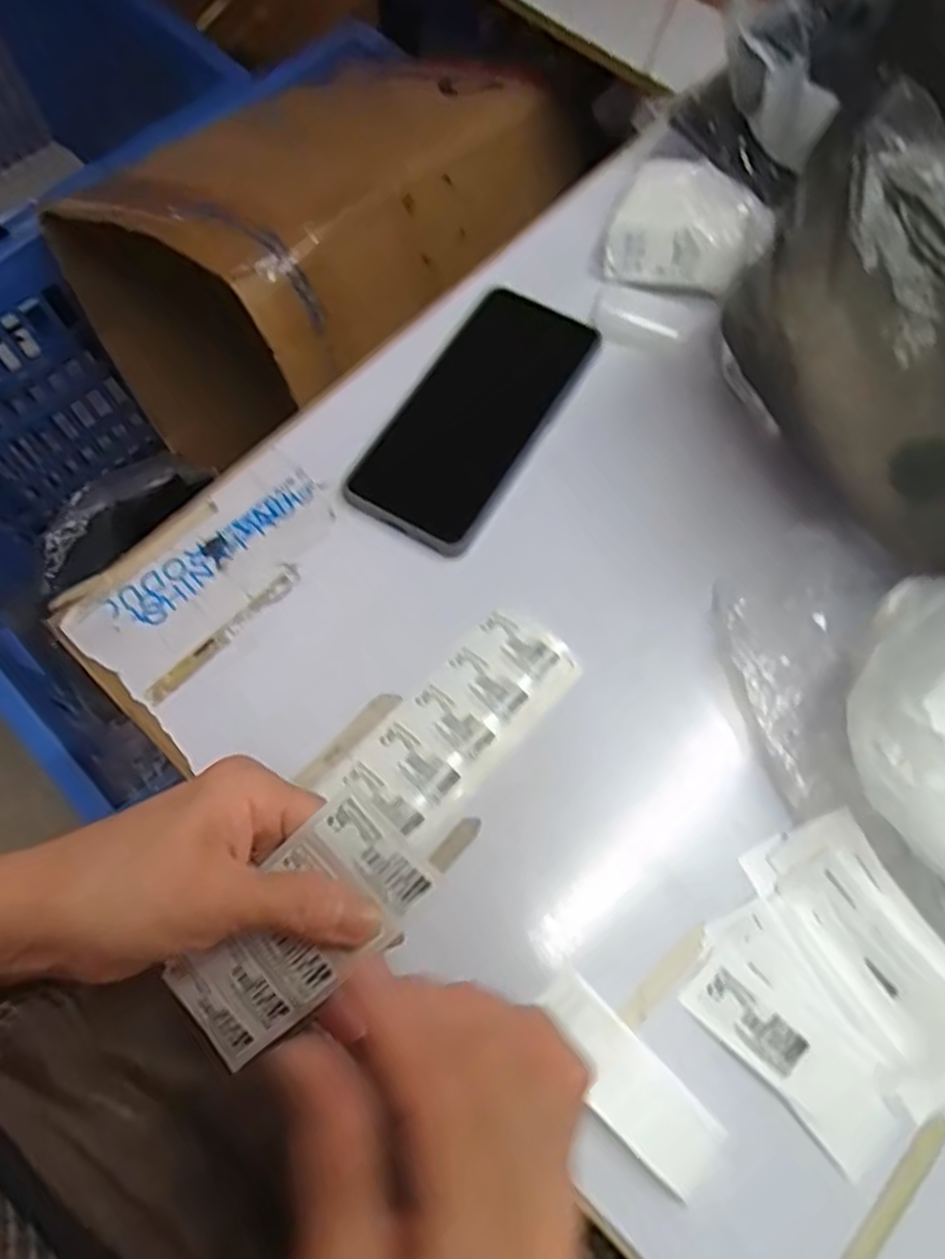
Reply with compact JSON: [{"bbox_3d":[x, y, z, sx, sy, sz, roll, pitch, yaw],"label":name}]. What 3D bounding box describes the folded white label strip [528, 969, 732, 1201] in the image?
[{"bbox_3d":[0.062,0.188,0.319,0.088,0.006,0.035,43,94,16],"label":"folded white label strip"}]

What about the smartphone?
[{"bbox_3d":[0.003,-0.121,0.431,0.078,0.010,0.166,30,72,11],"label":"smartphone"}]

